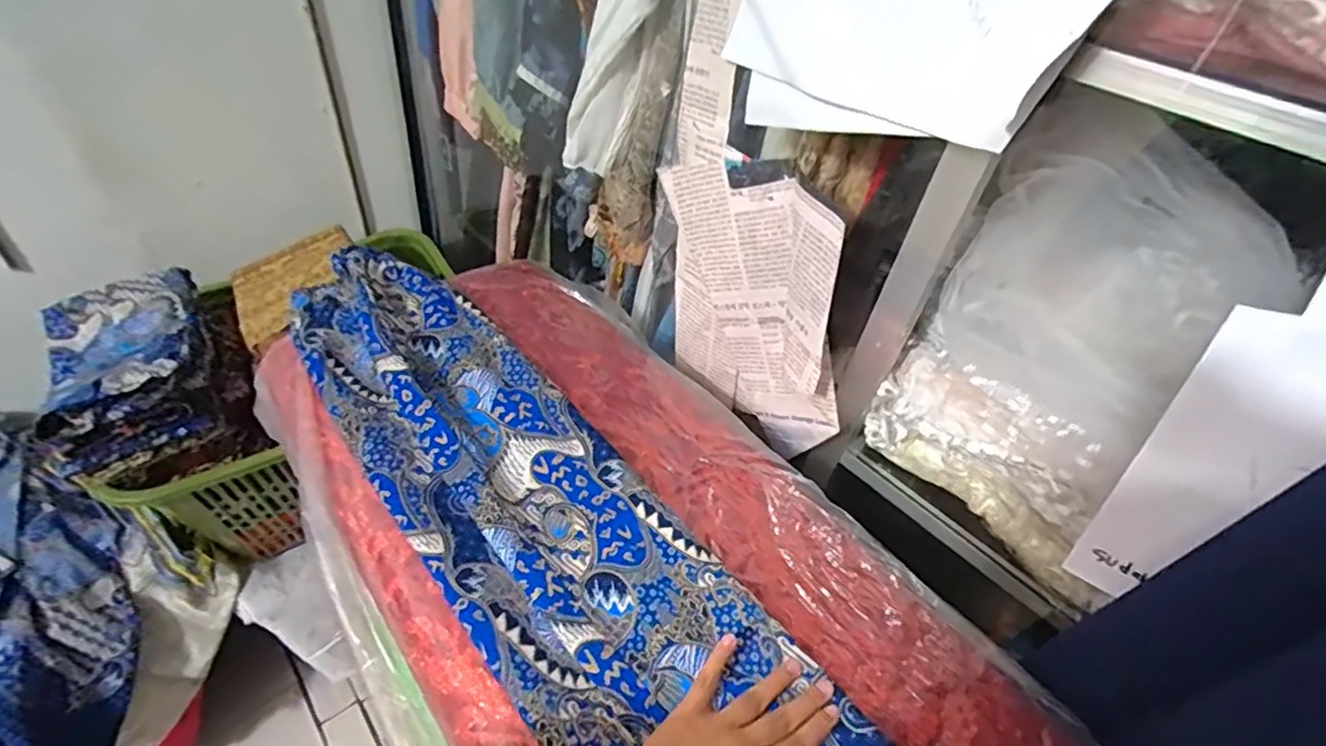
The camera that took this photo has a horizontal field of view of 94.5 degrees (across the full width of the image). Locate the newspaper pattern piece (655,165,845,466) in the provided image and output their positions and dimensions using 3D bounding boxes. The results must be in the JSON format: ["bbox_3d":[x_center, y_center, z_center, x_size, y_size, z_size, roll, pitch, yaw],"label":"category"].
[{"bbox_3d":[0.088,-0.057,0.638,0.030,0.282,0.213,-32,47,-33],"label":"newspaper pattern piece"}]

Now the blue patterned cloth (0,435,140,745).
[{"bbox_3d":[-0.916,0.337,0.907,0.222,0.254,0.412,-6,44,-16],"label":"blue patterned cloth"}]

